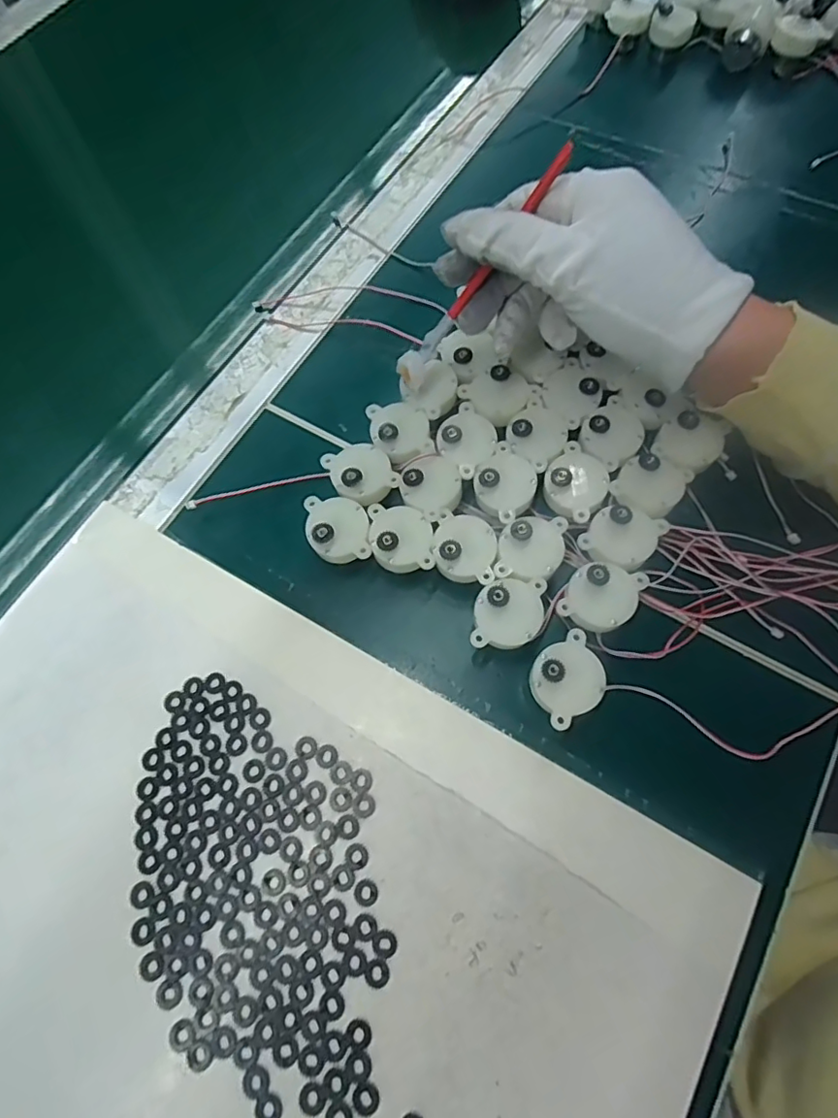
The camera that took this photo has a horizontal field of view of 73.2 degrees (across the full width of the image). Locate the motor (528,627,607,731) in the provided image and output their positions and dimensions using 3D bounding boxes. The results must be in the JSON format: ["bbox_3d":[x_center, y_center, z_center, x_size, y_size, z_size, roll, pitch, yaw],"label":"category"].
[{"bbox_3d":[0.068,0.057,0.263,0.034,0.031,0.032,-30,70,-9],"label":"motor"}]

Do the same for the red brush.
[{"bbox_3d":[0.028,-0.131,0.266,0.012,0.123,0.017,-6,60,-45],"label":"red brush"}]

